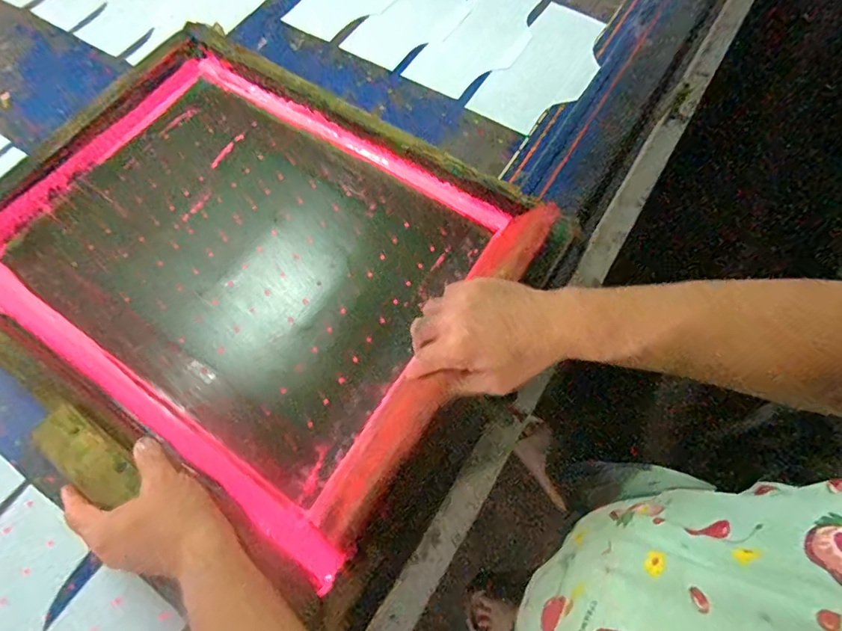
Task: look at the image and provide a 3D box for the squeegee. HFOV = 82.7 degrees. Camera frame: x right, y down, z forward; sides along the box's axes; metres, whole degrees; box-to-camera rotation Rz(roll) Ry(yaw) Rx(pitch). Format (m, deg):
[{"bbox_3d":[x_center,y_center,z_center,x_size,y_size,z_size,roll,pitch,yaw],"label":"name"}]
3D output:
[{"bbox_3d":[0.022,0.033,0.479,0.067,0.048,0.396,29,70,15],"label":"squeegee"}]

